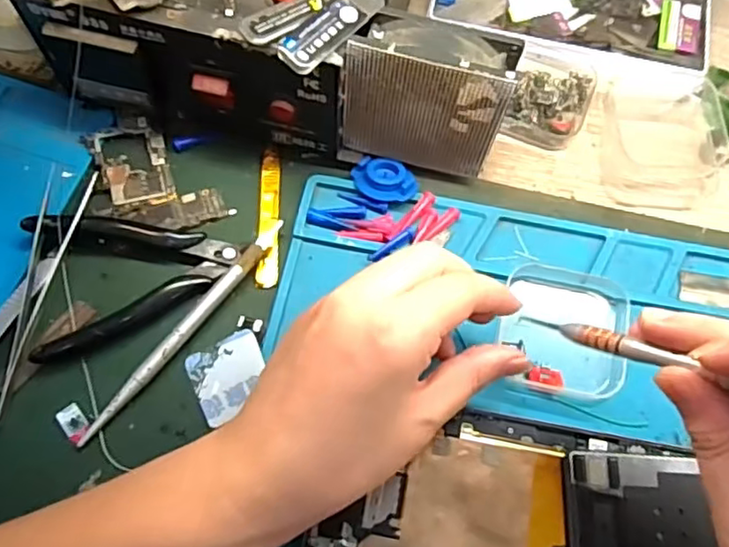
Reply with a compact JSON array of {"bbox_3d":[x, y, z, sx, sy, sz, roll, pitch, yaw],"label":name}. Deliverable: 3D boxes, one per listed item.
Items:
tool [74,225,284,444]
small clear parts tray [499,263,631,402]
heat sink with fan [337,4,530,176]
[{"bbox_3d":[-0.089,0.026,0.316,0.009,0.010,0.143,35,70,13],"label":"tool"},{"bbox_3d":[0.103,0.028,0.314,0.062,0.015,0.065,9,67,3],"label":"small clear parts tray"},{"bbox_3d":[0.030,-0.088,0.323,0.082,0.085,0.029,10,67,3],"label":"heat sink with fan"}]

